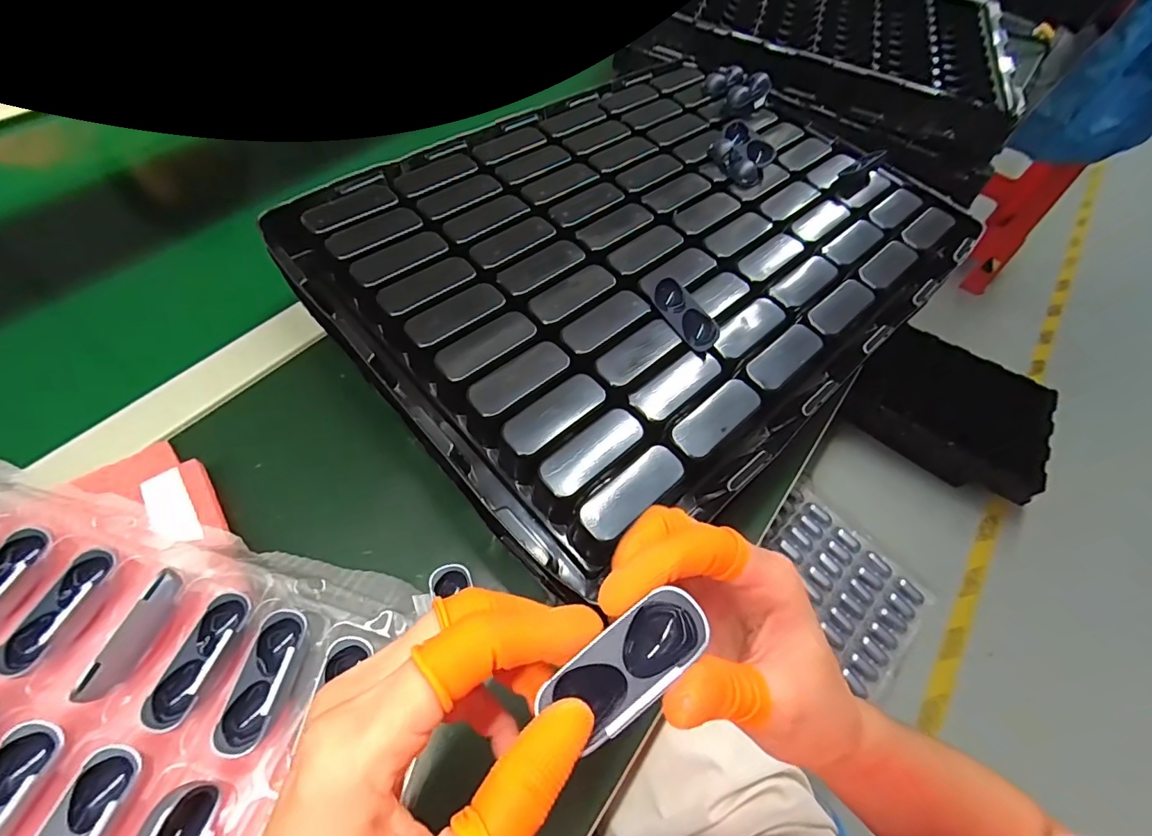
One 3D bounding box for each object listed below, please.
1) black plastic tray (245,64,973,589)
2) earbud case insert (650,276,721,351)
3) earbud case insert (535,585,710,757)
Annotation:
[{"bbox_3d":[0.063,-0.141,0.387,0.476,0.056,0.350,-36,68,-24],"label":"black plastic tray"},{"bbox_3d":[0.069,-0.067,0.316,0.022,0.009,0.056,-48,68,23],"label":"earbud case insert"},{"bbox_3d":[0.017,0.077,0.154,0.053,0.008,0.024,-34,65,-11],"label":"earbud case insert"}]

